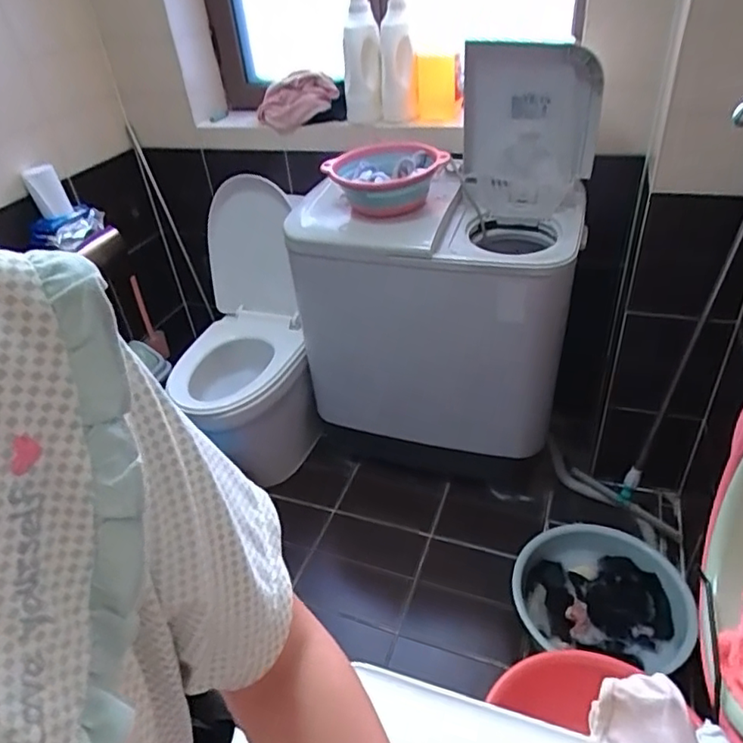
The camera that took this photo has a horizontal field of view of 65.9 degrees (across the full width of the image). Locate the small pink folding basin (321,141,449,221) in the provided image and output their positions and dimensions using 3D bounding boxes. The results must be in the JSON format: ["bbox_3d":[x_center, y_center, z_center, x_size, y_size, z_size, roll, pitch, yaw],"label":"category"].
[{"bbox_3d":[0.030,-0.498,1.483,0.288,0.137,0.296,-4,37,3],"label":"small pink folding basin"}]

